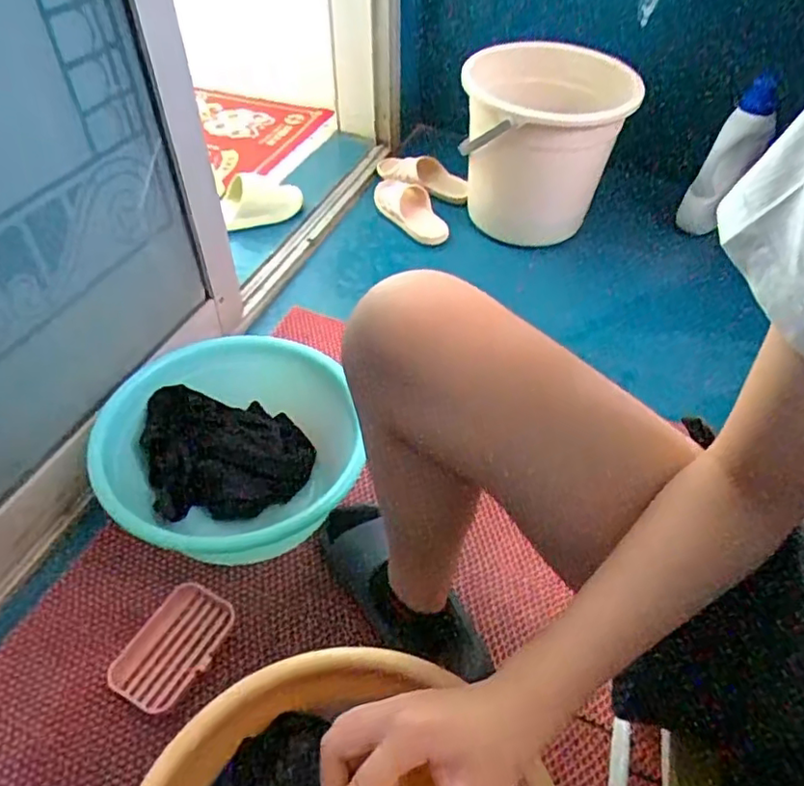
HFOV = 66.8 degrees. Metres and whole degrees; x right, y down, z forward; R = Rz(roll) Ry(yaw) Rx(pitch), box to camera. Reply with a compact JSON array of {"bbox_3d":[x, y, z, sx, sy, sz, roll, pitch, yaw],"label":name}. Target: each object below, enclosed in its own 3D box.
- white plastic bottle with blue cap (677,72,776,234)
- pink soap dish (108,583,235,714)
[{"bbox_3d":[0.650,-0.478,1.235,0.113,0.297,0.068,12,26,-26],"label":"white plastic bottle with blue cap"},{"bbox_3d":[-0.260,0.289,0.696,0.094,0.019,0.134,23,51,19],"label":"pink soap dish"}]

